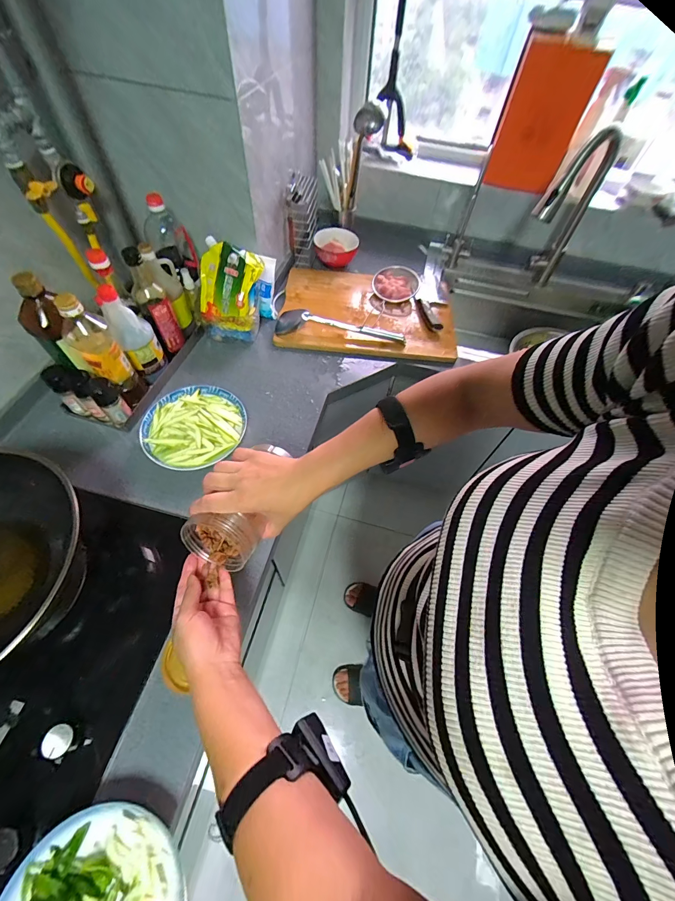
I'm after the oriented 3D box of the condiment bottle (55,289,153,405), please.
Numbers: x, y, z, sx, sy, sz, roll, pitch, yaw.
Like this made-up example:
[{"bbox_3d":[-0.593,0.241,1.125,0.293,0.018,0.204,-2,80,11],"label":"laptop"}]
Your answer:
[{"bbox_3d":[-0.438,-0.178,0.655,0.075,0.240,0.077,-37,69,-23],"label":"condiment bottle"}]

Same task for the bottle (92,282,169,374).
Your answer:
[{"bbox_3d":[-0.414,-0.237,0.703,0.071,0.178,0.061,-27,65,-19],"label":"bottle"}]

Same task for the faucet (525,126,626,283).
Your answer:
[{"bbox_3d":[0.605,-0.612,0.940,0.071,0.377,0.297,42,65,18],"label":"faucet"}]

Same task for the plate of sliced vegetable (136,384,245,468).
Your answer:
[{"bbox_3d":[-0.294,-0.054,0.707,0.195,0.059,0.196,2,59,-3],"label":"plate of sliced vegetable"}]

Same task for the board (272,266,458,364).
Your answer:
[{"bbox_3d":[0.083,-0.402,0.952,0.462,0.027,0.337,5,59,-2],"label":"board"}]

